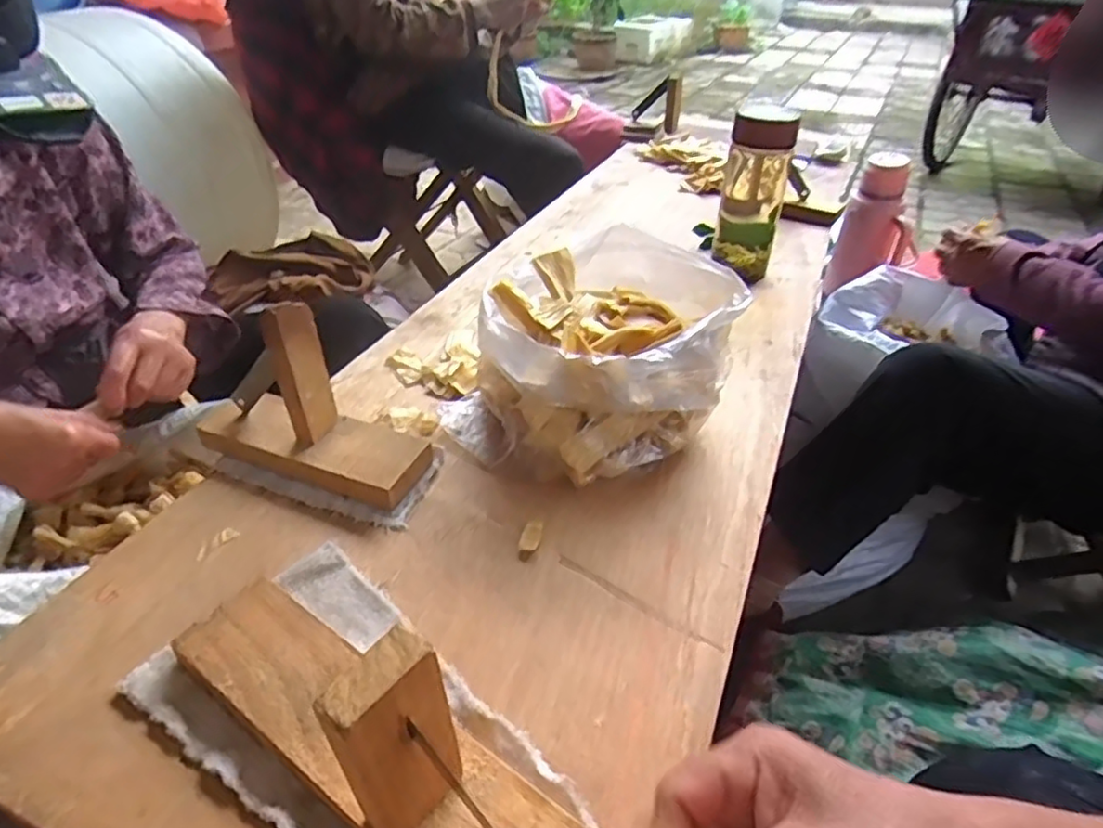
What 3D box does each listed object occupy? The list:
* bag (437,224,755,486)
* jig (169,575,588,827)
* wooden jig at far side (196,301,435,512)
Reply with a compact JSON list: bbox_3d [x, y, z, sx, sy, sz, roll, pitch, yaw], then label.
[{"bbox_3d":[0.035,-0.045,0.530,0.210,0.123,0.174,-22,43,-29],"label":"bag"},{"bbox_3d":[-0.073,0.125,0.294,0.269,0.118,0.074,24,41,27],"label":"jig"},{"bbox_3d":[-0.176,-0.016,0.471,0.173,0.124,0.061,14,38,16],"label":"wooden jig at far side"}]

